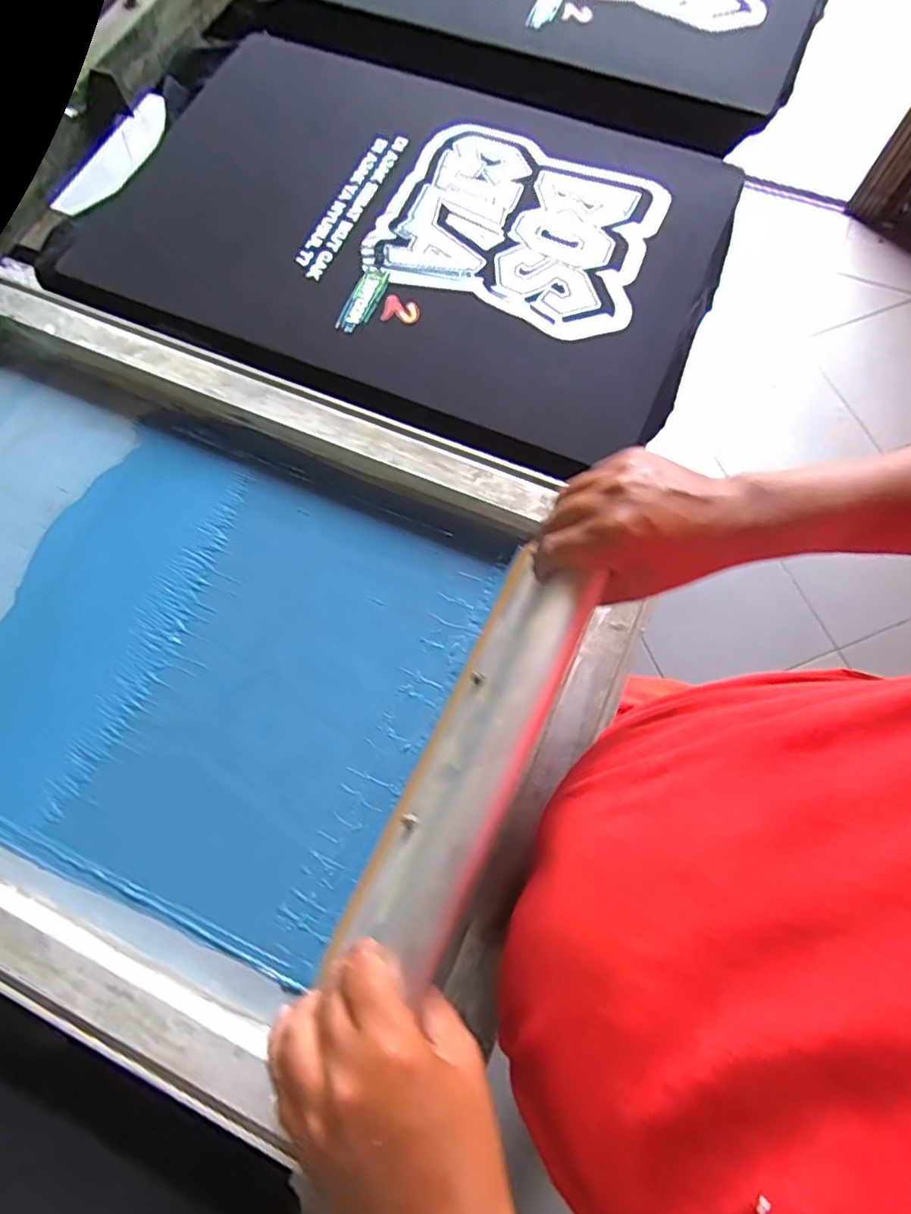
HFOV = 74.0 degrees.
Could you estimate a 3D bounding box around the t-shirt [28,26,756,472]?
[{"bbox_3d":[-0.058,-0.394,0.630,0.644,0.048,0.431,24,73,9],"label":"t-shirt"}]

